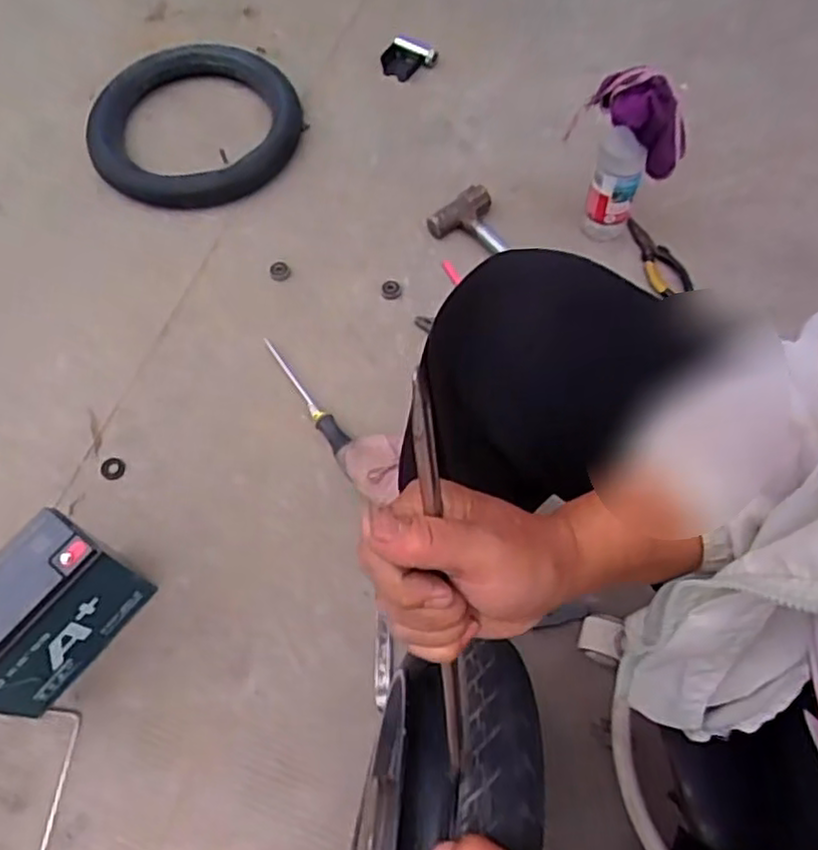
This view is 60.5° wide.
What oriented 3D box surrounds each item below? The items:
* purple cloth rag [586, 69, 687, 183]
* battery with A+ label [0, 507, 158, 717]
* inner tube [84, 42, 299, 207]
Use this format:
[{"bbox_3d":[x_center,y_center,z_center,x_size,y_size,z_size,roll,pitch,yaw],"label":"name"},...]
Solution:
[{"bbox_3d":[0.284,-0.375,0.859,0.117,0.093,0.056,37,70,18],"label":"purple cloth rag"},{"bbox_3d":[-0.376,0.199,0.722,0.086,0.170,0.184,35,70,17],"label":"battery with A+ label"},{"bbox_3d":[-0.329,-0.480,1.095,0.299,0.045,0.286,-1,64,1],"label":"inner tube"}]

